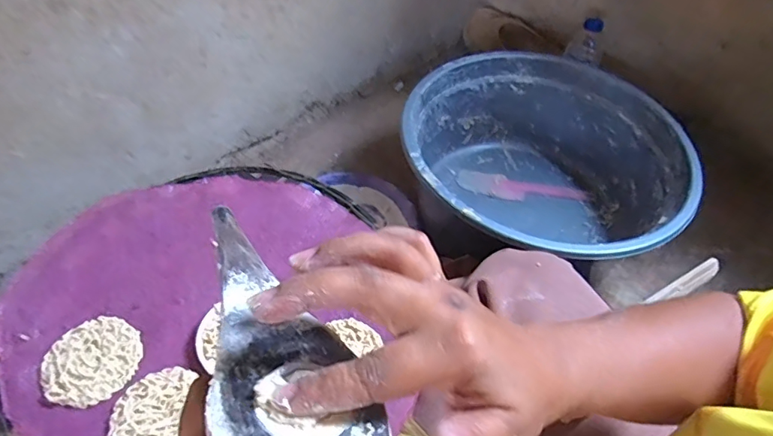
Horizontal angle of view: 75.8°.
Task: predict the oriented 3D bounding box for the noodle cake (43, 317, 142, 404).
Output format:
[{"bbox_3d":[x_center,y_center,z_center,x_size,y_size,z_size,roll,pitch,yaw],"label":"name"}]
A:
[{"bbox_3d":[-0.251,0.119,0.424,0.072,0.007,0.073,2,50,-2],"label":"noodle cake"}]

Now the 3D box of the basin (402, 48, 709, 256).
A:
[{"bbox_3d":[0.222,-0.060,0.773,0.392,0.203,0.397,2,50,-2],"label":"basin"}]

